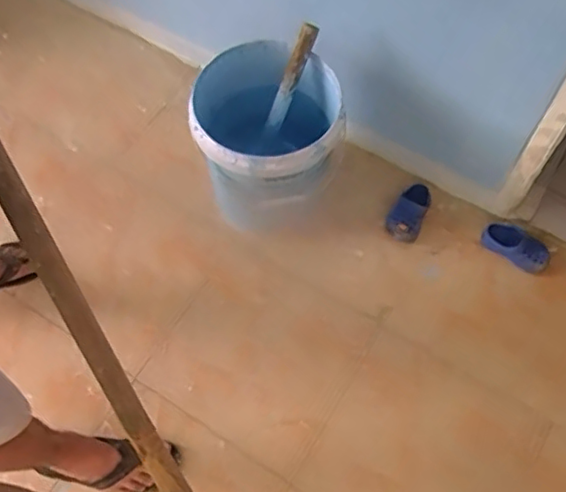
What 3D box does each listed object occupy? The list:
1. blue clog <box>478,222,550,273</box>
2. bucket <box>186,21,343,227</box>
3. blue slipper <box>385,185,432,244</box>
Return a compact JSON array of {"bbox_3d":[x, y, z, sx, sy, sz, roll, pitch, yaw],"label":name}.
[{"bbox_3d":[0.564,-0.005,1.468,0.164,0.049,0.091,33,68,16],"label":"blue clog"},{"bbox_3d":[-0.034,-0.241,1.359,0.302,0.347,0.303,0,61,-1],"label":"bucket"},{"bbox_3d":[0.309,-0.088,1.506,0.086,0.066,0.141,22,65,11],"label":"blue slipper"}]

